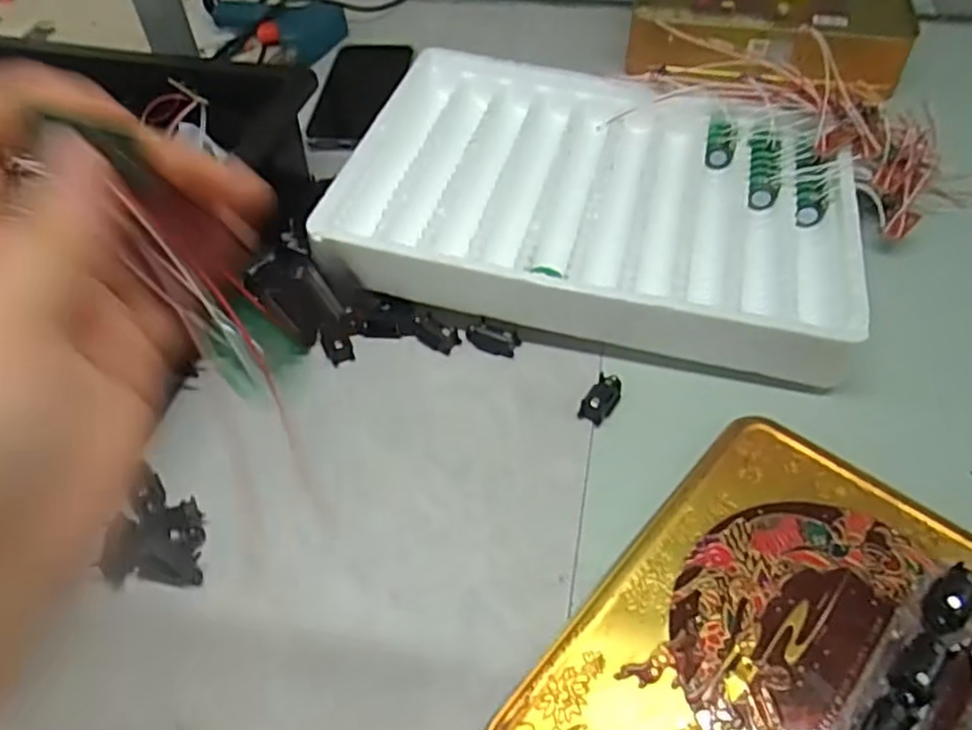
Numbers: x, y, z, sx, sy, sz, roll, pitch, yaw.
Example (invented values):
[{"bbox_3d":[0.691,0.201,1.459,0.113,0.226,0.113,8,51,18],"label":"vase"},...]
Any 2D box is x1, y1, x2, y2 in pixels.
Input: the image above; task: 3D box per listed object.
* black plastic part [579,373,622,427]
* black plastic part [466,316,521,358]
[{"bbox_3d":[0.070,0.019,0.417,0.018,0.012,0.032,26,56,22],"label":"black plastic part"},{"bbox_3d":[0.004,-0.018,0.453,0.034,0.009,0.017,20,54,18],"label":"black plastic part"}]

